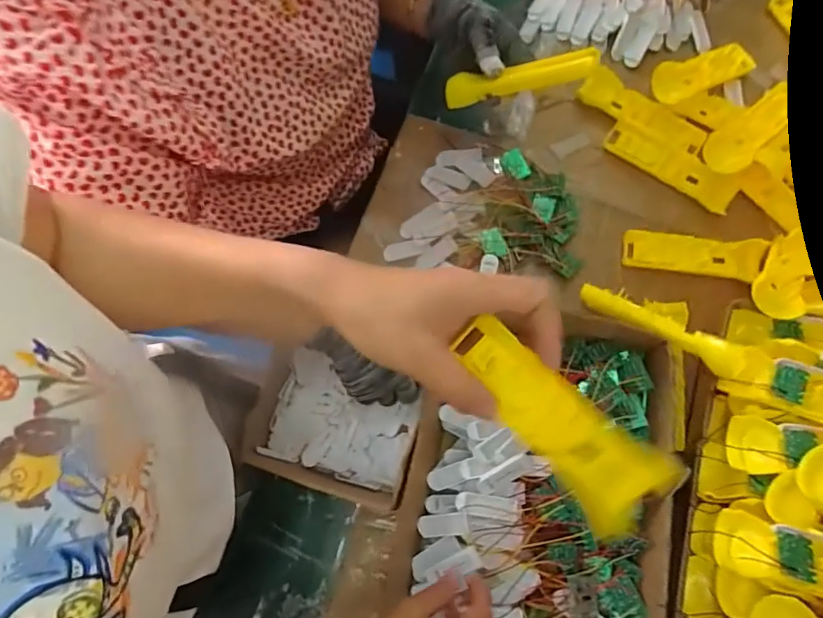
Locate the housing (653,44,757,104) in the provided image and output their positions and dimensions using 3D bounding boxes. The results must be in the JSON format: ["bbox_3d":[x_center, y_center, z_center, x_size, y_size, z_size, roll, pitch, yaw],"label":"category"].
[{"bbox_3d":[0.364,-0.294,0.622,0.147,0.032,0.044,-24,77,-5],"label":"housing"}]

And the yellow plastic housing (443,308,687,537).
[{"bbox_3d":[0.096,0.071,0.320,0.061,0.023,0.160,-43,100,10],"label":"yellow plastic housing"}]

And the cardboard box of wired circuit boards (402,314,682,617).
[{"bbox_3d":[0.112,0.221,0.477,0.223,0.073,0.418,9,76,4],"label":"cardboard box of wired circuit boards"}]

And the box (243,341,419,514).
[{"bbox_3d":[-0.087,0.124,0.538,0.179,0.057,0.133,16,77,5],"label":"box"}]

